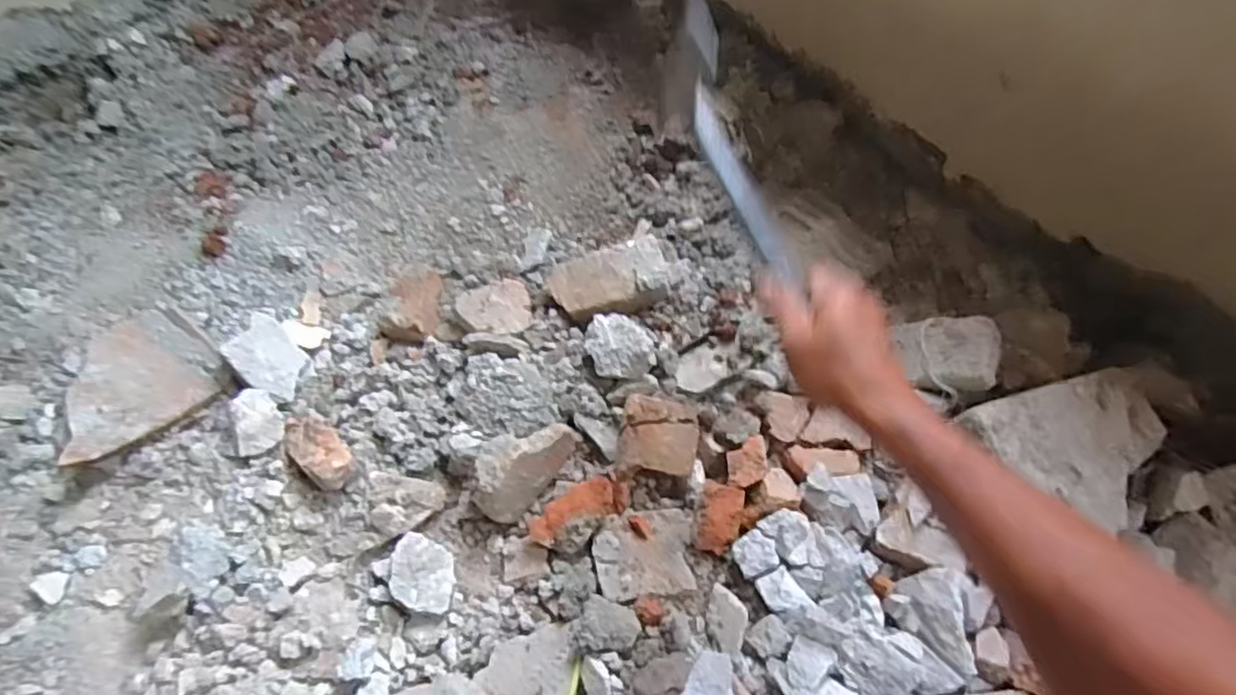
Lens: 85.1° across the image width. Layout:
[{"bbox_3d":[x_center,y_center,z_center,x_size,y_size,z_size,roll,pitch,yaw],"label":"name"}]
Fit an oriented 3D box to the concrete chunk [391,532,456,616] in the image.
[{"bbox_3d":[-0.201,0.234,0.697,0.057,0.034,0.076,-3,60,1],"label":"concrete chunk"}]

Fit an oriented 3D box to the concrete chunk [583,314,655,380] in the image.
[{"bbox_3d":[0.003,-0.001,0.778,0.076,0.052,0.081,-2,62,3],"label":"concrete chunk"}]

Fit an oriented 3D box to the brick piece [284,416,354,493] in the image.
[{"bbox_3d":[-0.341,0.115,0.764,0.109,0.042,0.054,33,66,33],"label":"brick piece"}]

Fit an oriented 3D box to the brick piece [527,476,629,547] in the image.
[{"bbox_3d":[-0.042,0.170,0.716,0.114,0.038,0.045,-26,62,-12],"label":"brick piece"}]

